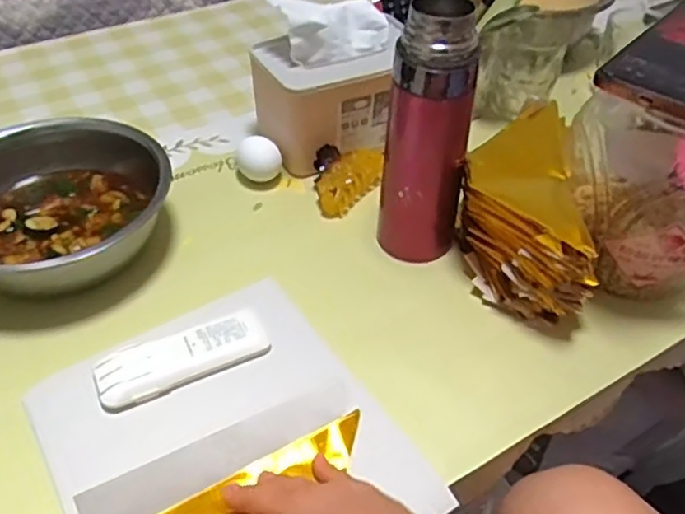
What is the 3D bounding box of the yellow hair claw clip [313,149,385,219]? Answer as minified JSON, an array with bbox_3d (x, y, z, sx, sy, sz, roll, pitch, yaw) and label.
[{"bbox_3d":[0.005,-0.076,0.631,0.046,0.032,0.075,35,53,29],"label":"yellow hair claw clip"}]

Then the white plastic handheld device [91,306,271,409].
[{"bbox_3d":[-0.116,0.072,0.475,0.122,0.014,0.042,-20,49,-21],"label":"white plastic handheld device"}]

